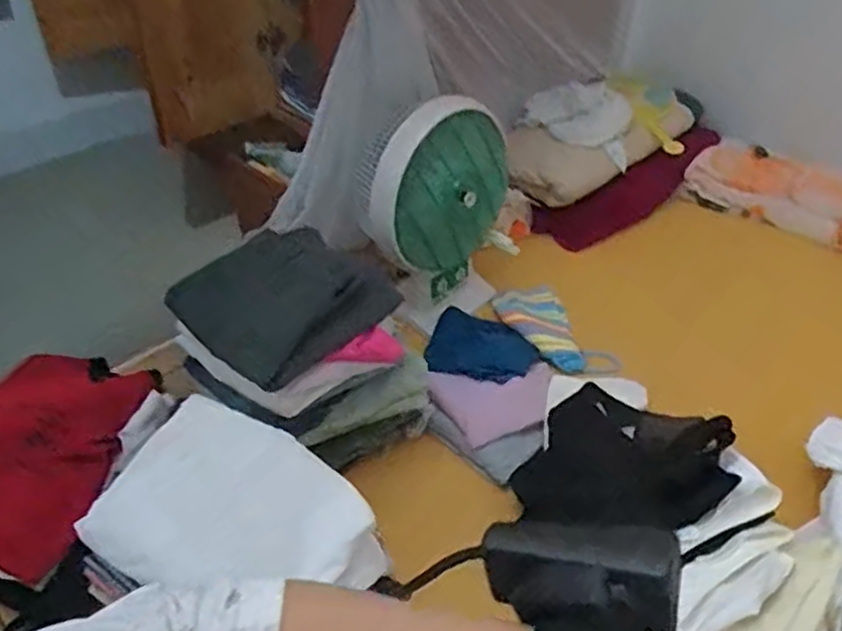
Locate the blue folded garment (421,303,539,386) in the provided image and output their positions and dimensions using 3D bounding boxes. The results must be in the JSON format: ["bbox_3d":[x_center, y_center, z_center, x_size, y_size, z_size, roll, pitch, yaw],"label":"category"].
[{"bbox_3d":[0.104,0.062,1.305,0.201,0.040,0.178,17,42,18],"label":"blue folded garment"}]

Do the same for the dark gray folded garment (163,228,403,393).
[{"bbox_3d":[-0.197,-0.028,1.026,0.235,0.056,0.244,-43,66,-13],"label":"dark gray folded garment"}]

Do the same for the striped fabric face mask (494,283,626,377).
[{"bbox_3d":[0.238,0.028,1.371,0.147,0.032,0.247,-17,43,-20],"label":"striped fabric face mask"}]

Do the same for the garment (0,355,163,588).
[{"bbox_3d":[-0.573,0.191,1.100,0.250,0.123,0.366,13,41,14],"label":"garment"}]

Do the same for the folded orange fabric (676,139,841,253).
[{"bbox_3d":[0.820,-0.266,1.648,0.445,0.107,0.156,25,45,26],"label":"folded orange fabric"}]

